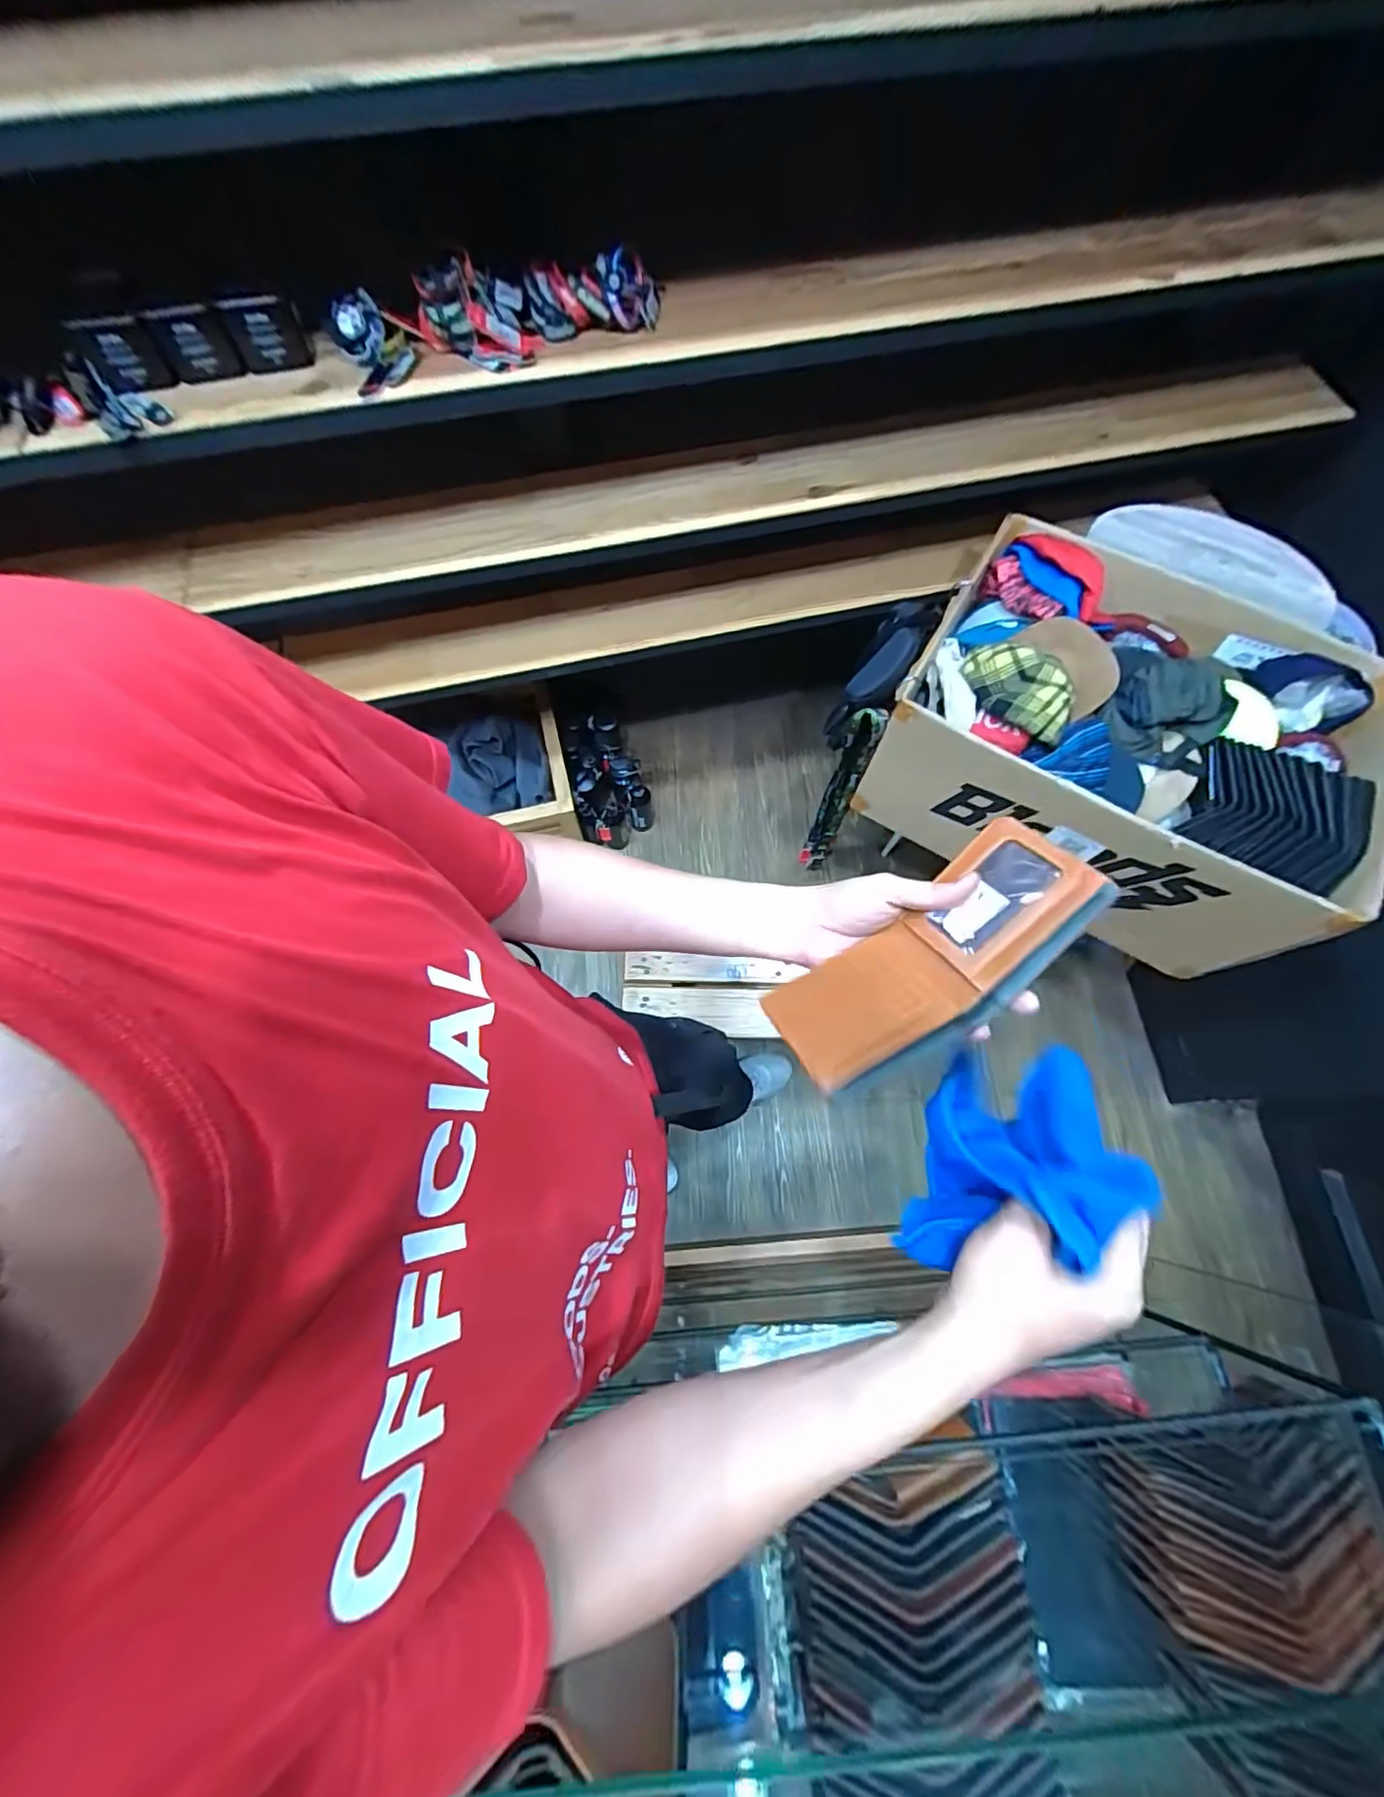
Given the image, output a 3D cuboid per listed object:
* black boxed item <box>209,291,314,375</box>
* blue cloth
[{"bbox_3d":[-0.475,-0.633,0.667,0.073,0.067,0.038,-25,72,-10],"label":"black boxed item"},{"bbox_3d":[0.185,0.151,0.344,0.032,0.127,0.128,32,64,-17],"label":"blue cloth"}]

